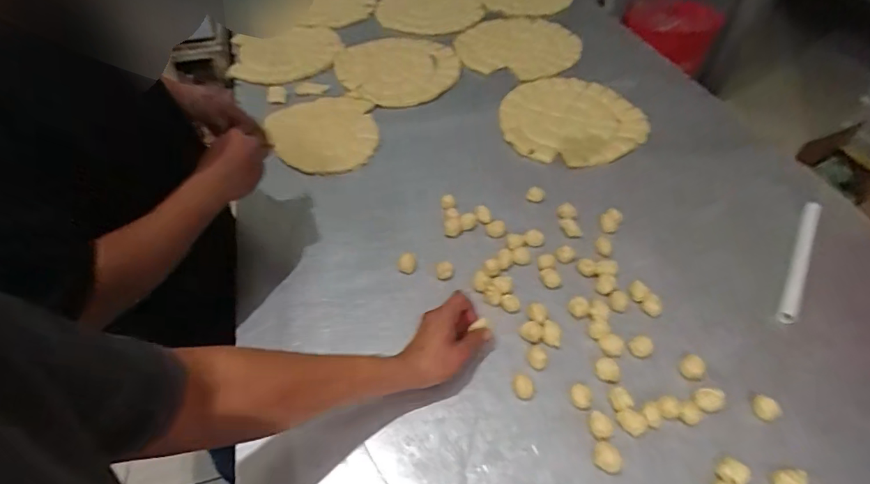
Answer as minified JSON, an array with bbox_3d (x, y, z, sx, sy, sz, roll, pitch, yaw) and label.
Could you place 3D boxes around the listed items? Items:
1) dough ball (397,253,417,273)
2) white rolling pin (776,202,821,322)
[{"bbox_3d":[-0.045,0.034,0.764,0.030,0.020,0.026,9,49,8],"label":"dough ball"},{"bbox_3d":[0.594,0.029,0.770,0.028,0.020,0.286,27,54,23],"label":"white rolling pin"}]

